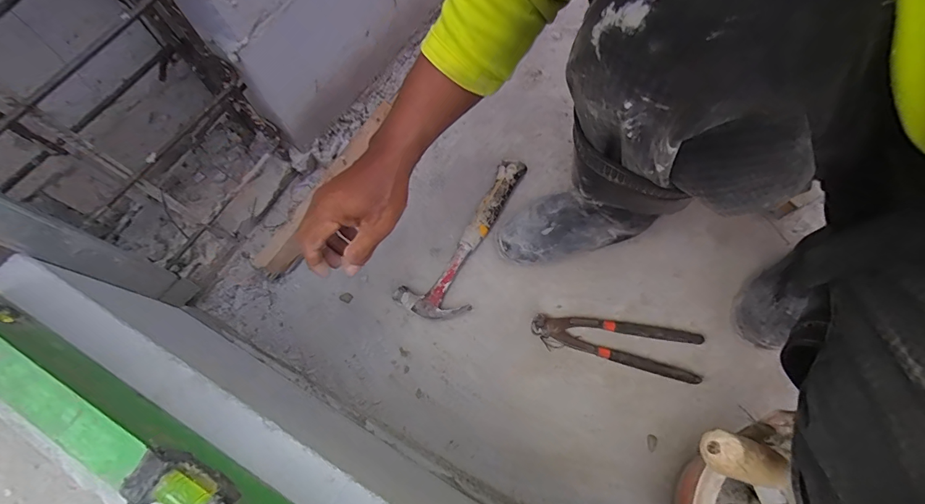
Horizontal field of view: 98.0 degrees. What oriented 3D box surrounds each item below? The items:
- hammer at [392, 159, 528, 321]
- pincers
[{"bbox_3d":[0.021,-0.015,0.584,0.088,0.034,0.269,34,73,14],"label":"hammer"},{"bbox_3d":[0.205,0.117,0.539,0.217,0.017,0.064,13,69,6],"label":"pincers"}]

